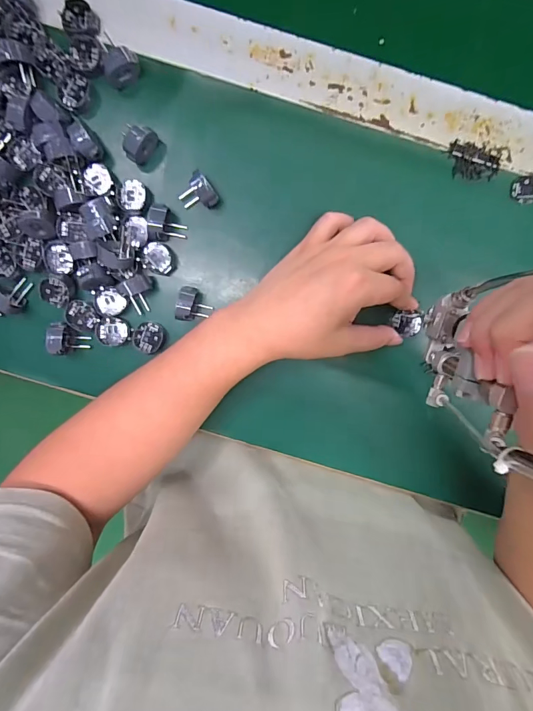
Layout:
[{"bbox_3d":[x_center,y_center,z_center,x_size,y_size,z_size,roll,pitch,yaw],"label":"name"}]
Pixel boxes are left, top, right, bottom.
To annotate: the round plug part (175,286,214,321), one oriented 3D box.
[{"bbox_3d":[-0.063,-0.045,0.348,0.026,0.033,0.029,9,98,0],"label":"round plug part"}]

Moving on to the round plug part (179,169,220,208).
[{"bbox_3d":[-0.055,-0.134,0.332,0.029,0.029,0.029,-44,95,6],"label":"round plug part"}]

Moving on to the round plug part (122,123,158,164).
[{"bbox_3d":[-0.104,-0.173,0.323,0.017,0.032,0.028,31,97,-3],"label":"round plug part"}]

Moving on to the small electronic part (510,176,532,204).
[{"bbox_3d":[0.222,-0.141,0.338,0.026,0.004,0.022,-13,97,3],"label":"small electronic part"}]

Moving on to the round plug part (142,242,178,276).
[{"bbox_3d":[-0.092,-0.085,0.347,0.028,0.013,0.026,9,82,-10],"label":"round plug part"}]

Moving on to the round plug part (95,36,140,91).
[{"bbox_3d":[-0.116,-0.233,0.317,0.027,0.019,0.025,-8,100,-1],"label":"round plug part"}]

